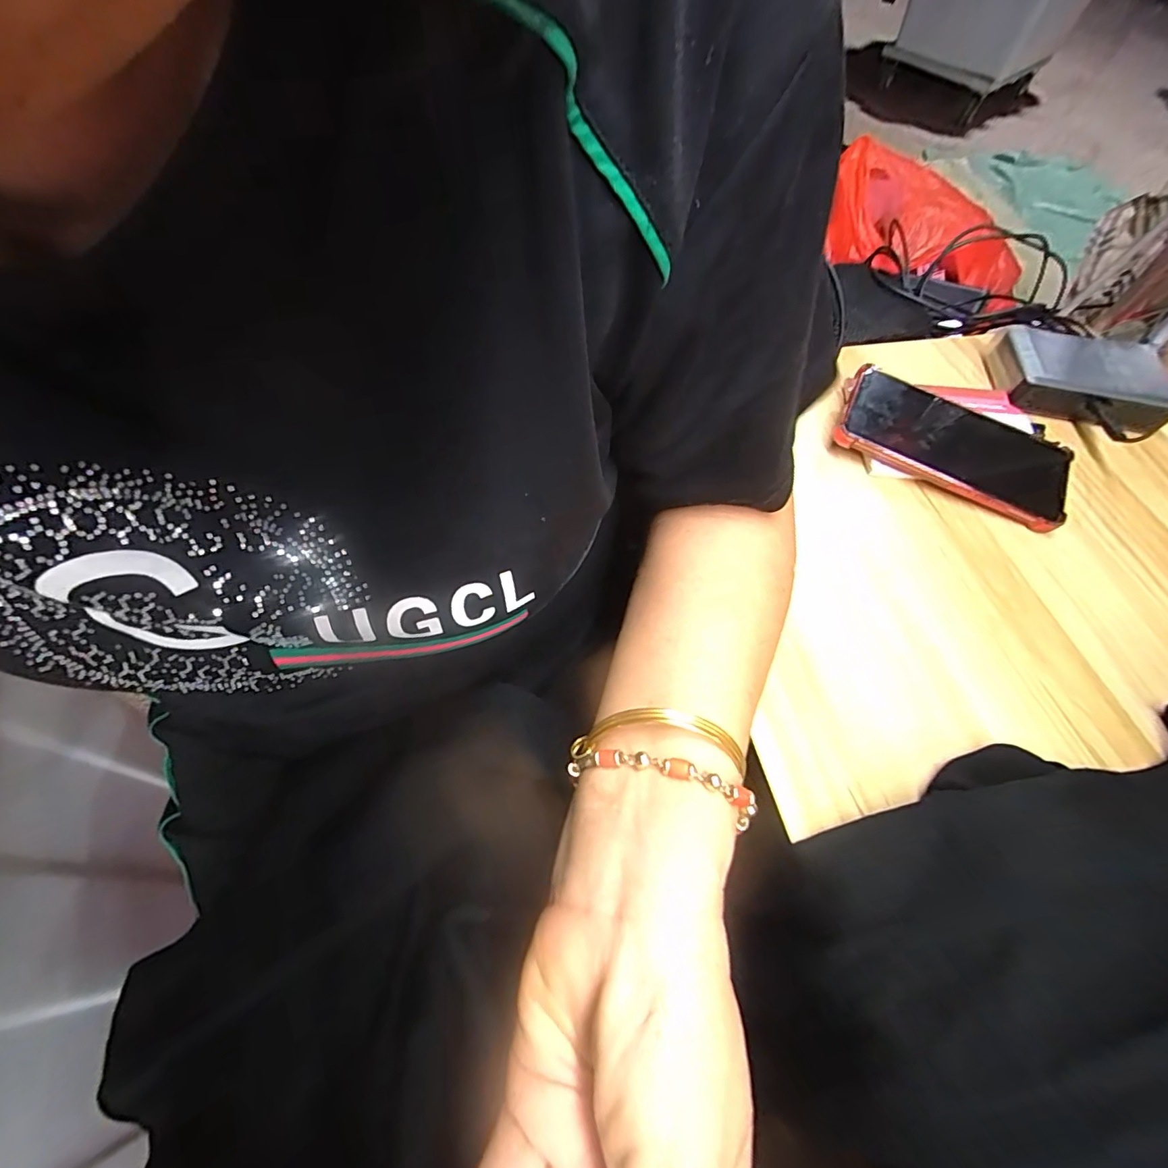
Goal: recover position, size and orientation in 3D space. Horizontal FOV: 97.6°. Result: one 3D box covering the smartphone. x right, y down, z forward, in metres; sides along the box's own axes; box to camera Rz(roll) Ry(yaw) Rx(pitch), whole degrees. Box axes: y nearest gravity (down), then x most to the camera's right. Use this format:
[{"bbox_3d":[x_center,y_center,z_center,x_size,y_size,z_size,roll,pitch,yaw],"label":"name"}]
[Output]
[{"bbox_3d":[0.275,-0.104,0.382,0.164,0.014,0.081,27,68,5],"label":"smartphone"}]

